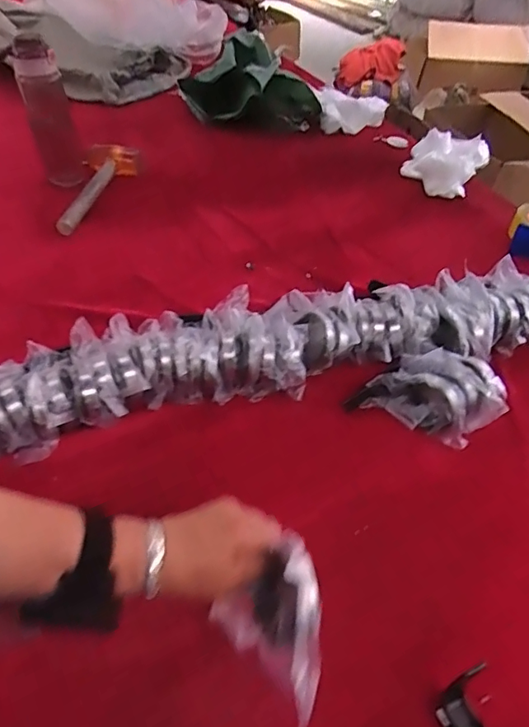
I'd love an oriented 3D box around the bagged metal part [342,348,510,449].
[{"bbox_3d":[0.197,0.036,0.627,0.173,0.074,0.095,13,47,10],"label":"bagged metal part"}]

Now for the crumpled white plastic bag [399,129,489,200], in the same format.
[{"bbox_3d":[0.399,-0.442,1.125,0.168,0.078,0.202,20,49,16],"label":"crumpled white plastic bag"}]

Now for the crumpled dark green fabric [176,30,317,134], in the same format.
[{"bbox_3d":[-0.050,-0.668,1.215,0.345,0.167,0.152,21,47,17],"label":"crumpled dark green fabric"}]

